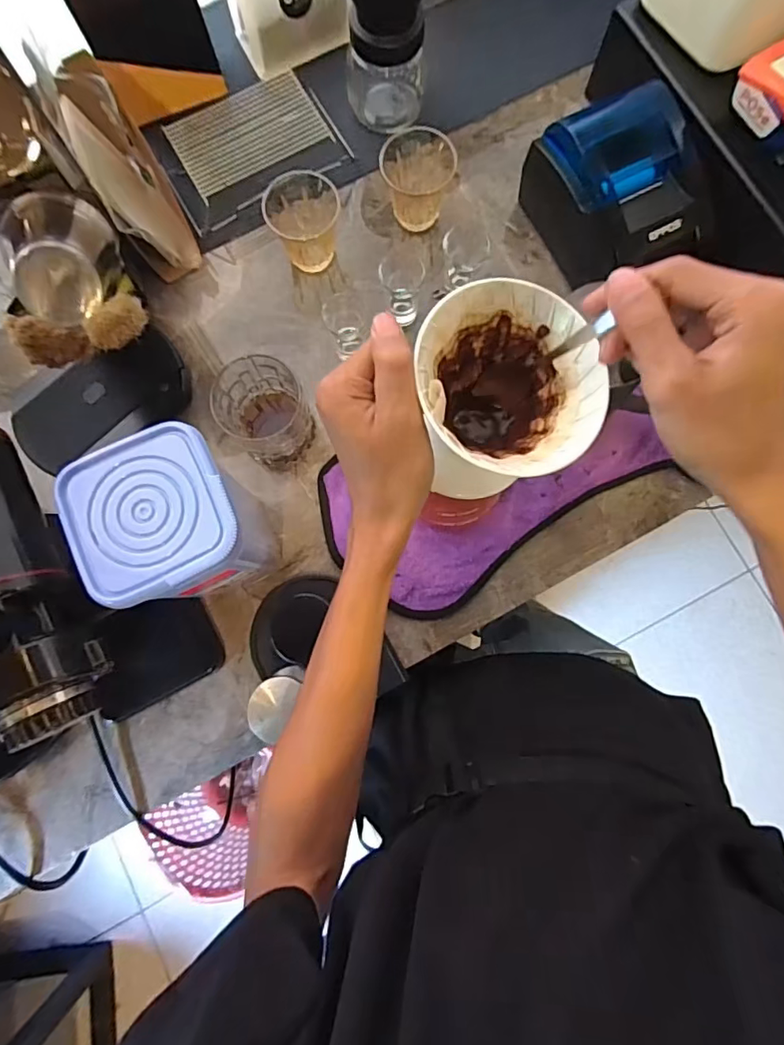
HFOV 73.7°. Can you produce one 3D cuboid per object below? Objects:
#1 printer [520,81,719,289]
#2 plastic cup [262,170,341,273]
[{"bbox_3d":[0.233,-0.321,0.531,0.143,0.104,0.160,-18,82,-2],"label":"printer"},{"bbox_3d":[-0.089,-0.310,0.545,0.075,0.077,0.060,-13,82,-1],"label":"plastic cup"}]

